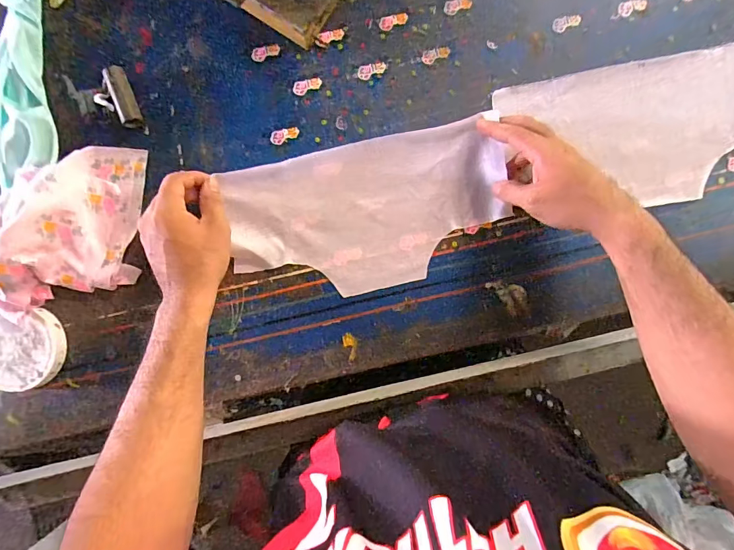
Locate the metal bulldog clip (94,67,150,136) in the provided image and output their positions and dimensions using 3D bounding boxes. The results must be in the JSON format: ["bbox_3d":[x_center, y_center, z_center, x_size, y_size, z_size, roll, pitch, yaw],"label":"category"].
[{"bbox_3d":[-0.284,-0.196,0.469,0.039,0.017,0.079,-23,86,-1],"label":"metal bulldog clip"}]

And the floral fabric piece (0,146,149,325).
[{"bbox_3d":[-0.340,-0.053,0.439,0.164,0.060,0.192,1,86,1],"label":"floral fabric piece"}]

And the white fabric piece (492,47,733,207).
[{"bbox_3d":[0.326,-0.163,0.464,0.321,0.010,0.159,-13,86,0],"label":"white fabric piece"}]

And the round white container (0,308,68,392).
[{"bbox_3d":[-0.385,0.084,0.451,0.093,0.012,0.084,-7,86,0],"label":"round white container"}]

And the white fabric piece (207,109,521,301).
[{"bbox_3d":[0.004,-0.067,0.463,0.303,0.017,0.162,-13,89,0],"label":"white fabric piece"}]

